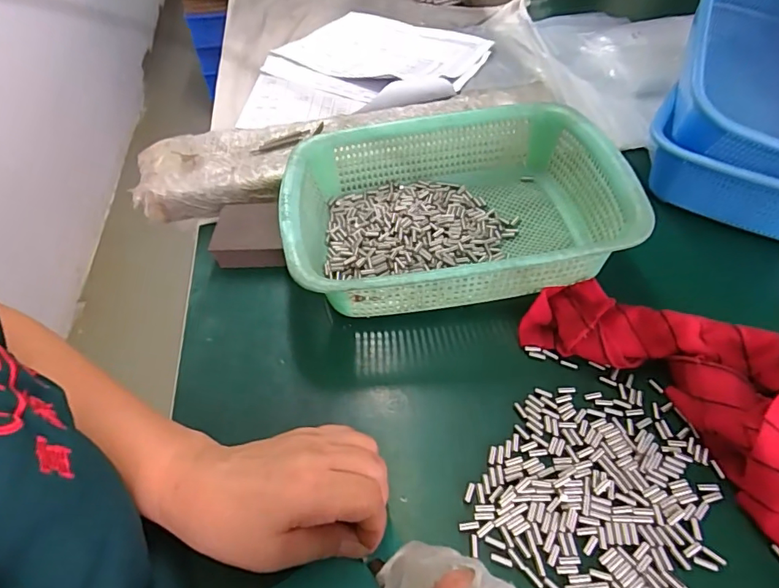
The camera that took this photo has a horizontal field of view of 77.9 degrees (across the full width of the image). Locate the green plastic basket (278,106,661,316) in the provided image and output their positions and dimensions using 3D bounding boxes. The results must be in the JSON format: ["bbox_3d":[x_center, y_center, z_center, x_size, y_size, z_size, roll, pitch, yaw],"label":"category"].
[{"bbox_3d":[0.056,-0.078,0.453,0.291,0.082,0.216,-7,50,-3],"label":"green plastic basket"}]

